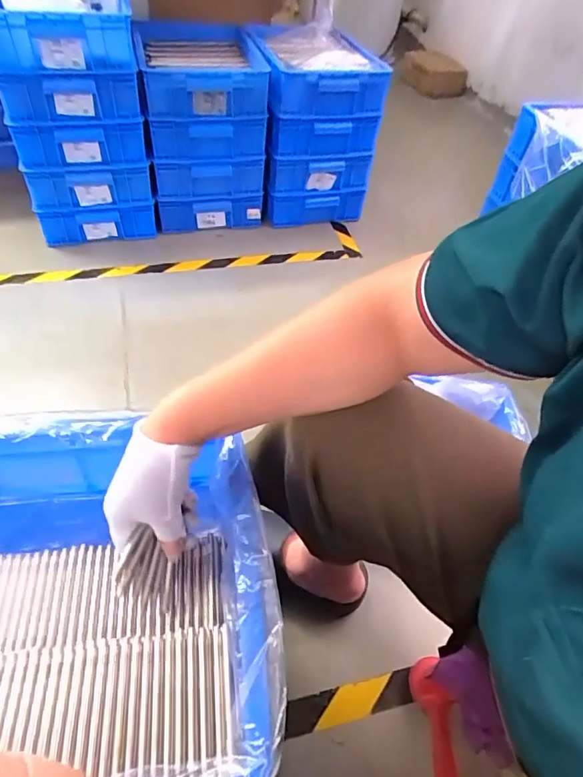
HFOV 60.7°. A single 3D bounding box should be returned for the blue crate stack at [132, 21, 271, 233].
[{"bbox_3d":[-0.246,-0.718,1.377,0.296,0.401,0.389,-7,49,-13],"label":"blue crate stack"}]

